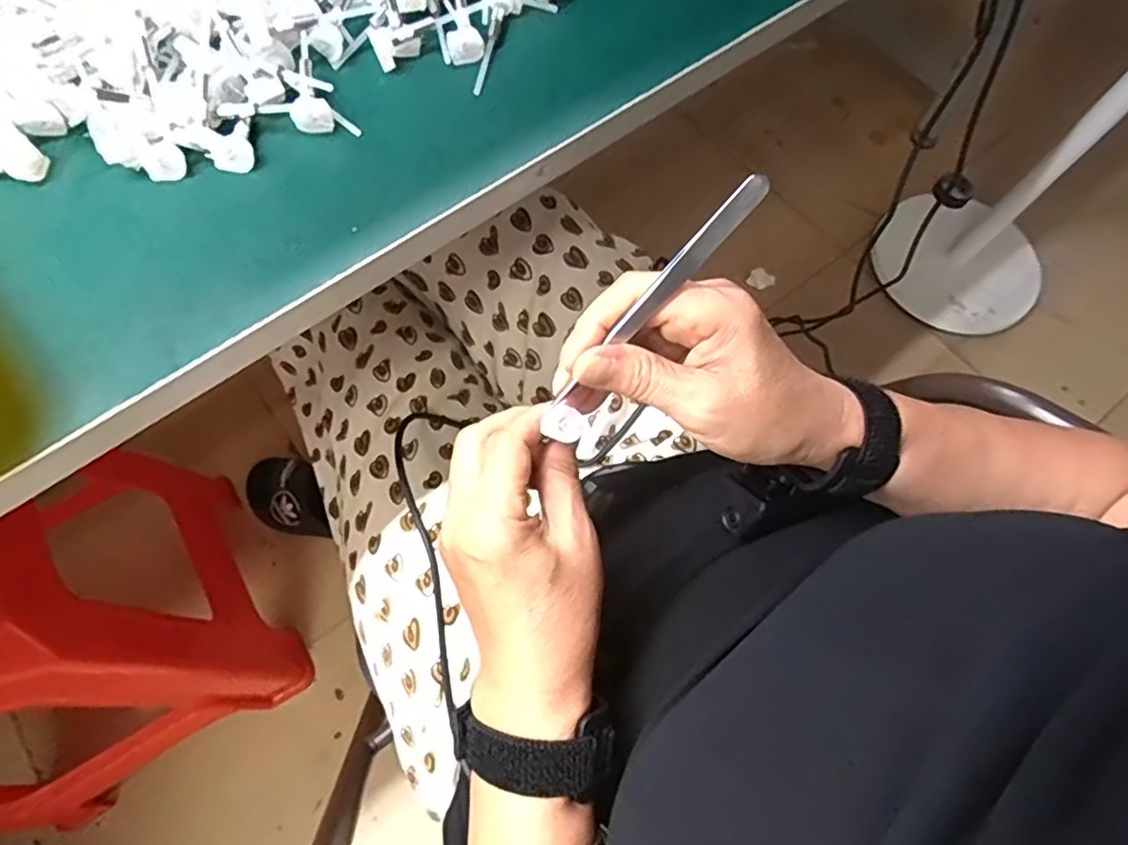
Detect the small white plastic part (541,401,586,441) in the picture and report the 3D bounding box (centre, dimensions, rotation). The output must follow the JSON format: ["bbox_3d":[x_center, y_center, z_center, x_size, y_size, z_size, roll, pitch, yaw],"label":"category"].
[{"bbox_3d":[0.001,0.001,0.296,0.017,0.007,0.017,35,72,10],"label":"small white plastic part"}]

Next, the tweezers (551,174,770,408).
[{"bbox_3d":[0.036,-0.050,0.259,0.120,0.008,0.009,-46,74,26],"label":"tweezers"}]

